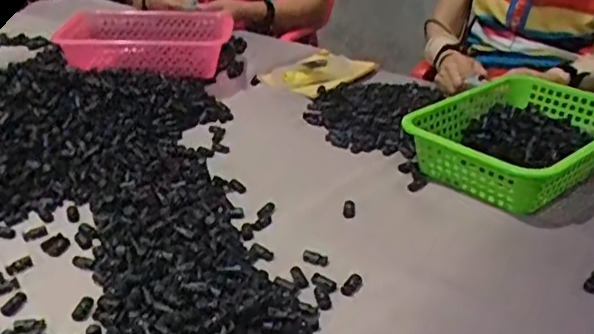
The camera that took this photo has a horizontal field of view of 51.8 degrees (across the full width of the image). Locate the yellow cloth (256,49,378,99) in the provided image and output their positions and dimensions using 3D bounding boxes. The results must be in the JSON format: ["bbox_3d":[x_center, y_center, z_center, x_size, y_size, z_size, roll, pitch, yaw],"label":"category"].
[{"bbox_3d":[0.042,-0.189,1.157,0.135,0.034,0.206,25,37,37],"label":"yellow cloth"}]

